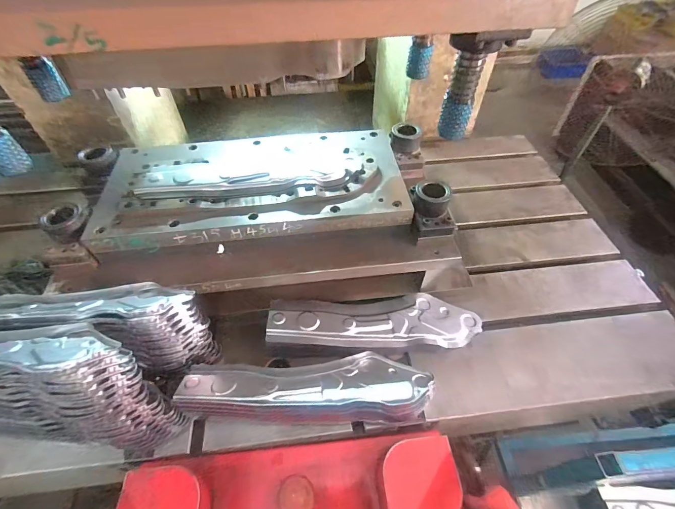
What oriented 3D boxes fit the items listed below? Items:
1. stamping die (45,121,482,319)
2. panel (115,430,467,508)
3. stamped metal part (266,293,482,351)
[{"bbox_3d":[-0.148,-0.074,0.795,0.801,0.266,0.360,-6,52,-5],"label":"stamping die"},{"bbox_3d":[-0.067,0.389,0.553,0.503,0.103,0.149,-6,52,-2],"label":"panel"},{"bbox_3d":[0.081,0.139,0.719,0.442,0.055,0.131,-1,52,-1],"label":"stamped metal part"}]

